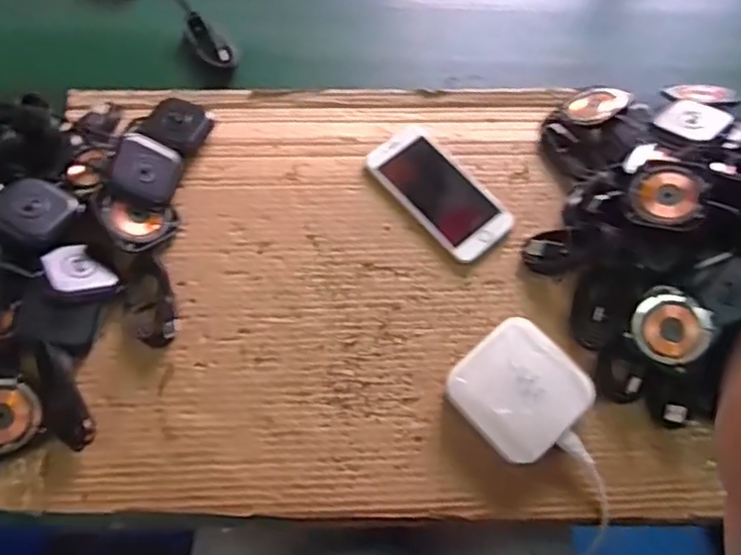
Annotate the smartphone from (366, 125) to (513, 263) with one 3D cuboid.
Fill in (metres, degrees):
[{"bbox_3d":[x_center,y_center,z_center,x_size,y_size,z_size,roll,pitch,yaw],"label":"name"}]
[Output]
[{"bbox_3d":[0.061,-0.076,0.556,0.065,0.009,0.135,-38,72,-16],"label":"smartphone"}]

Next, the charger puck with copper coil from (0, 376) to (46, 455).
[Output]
[{"bbox_3d":[-0.272,0.103,0.458,0.055,0.009,0.054,4,77,-17],"label":"charger puck with copper coil"}]

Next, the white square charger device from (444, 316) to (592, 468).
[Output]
[{"bbox_3d":[0.114,0.087,0.480,0.089,0.023,0.092,-39,73,-16],"label":"white square charger device"}]

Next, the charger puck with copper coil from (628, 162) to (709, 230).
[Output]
[{"bbox_3d":[0.236,-0.066,0.496,0.057,0.014,0.061,5,60,28],"label":"charger puck with copper coil"}]

